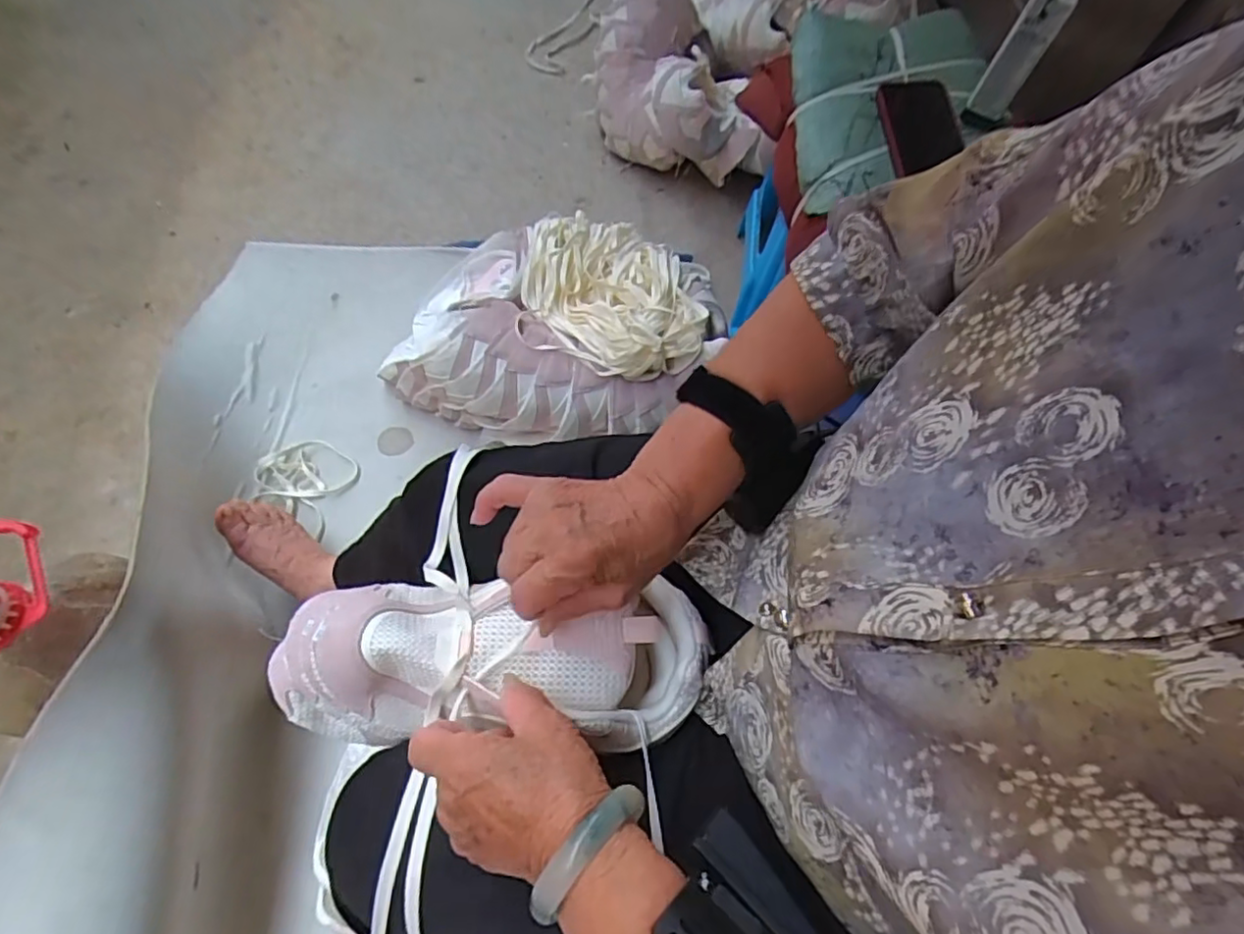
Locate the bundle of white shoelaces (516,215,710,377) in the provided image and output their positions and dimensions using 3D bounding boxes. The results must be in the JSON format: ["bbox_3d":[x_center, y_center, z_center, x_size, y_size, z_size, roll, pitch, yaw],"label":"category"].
[{"bbox_3d":[-0.012,-0.238,0.804,0.249,0.077,0.280,6,63,-3],"label":"bundle of white shoelaces"}]

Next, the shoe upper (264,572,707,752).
[{"bbox_3d":[-0.090,0.121,0.402,0.278,0.076,0.102,0,64,3],"label":"shoe upper"}]

